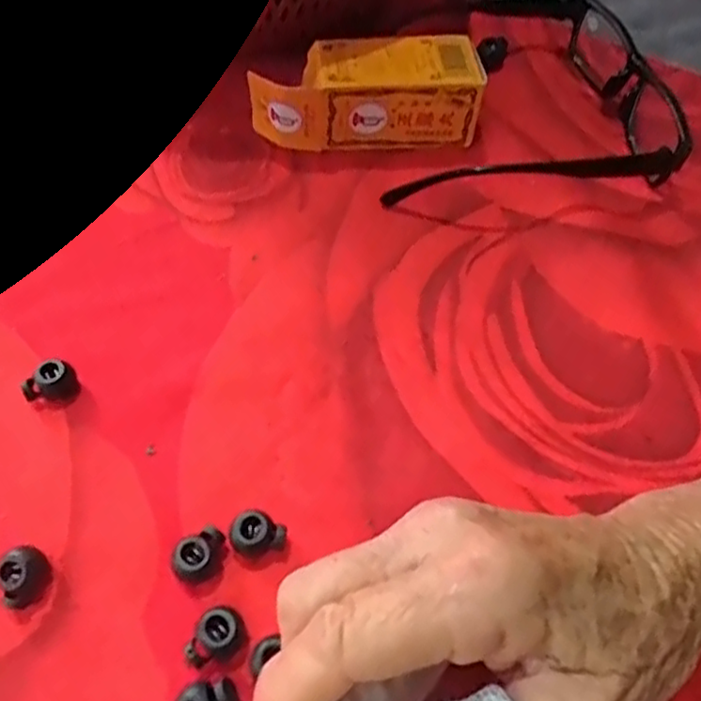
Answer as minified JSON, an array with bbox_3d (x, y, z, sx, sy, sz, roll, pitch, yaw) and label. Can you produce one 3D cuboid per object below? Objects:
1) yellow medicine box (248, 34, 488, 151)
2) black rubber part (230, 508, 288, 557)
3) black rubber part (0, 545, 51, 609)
[{"bbox_3d":[0.007,-0.129,0.343,0.110,0.040,0.038,-1,57,-4],"label":"yellow medicine box"},{"bbox_3d":[-0.031,0.063,0.235,0.019,0.011,0.014,-5,57,-7],"label":"black rubber part"},{"bbox_3d":[-0.108,0.075,0.227,0.015,0.012,0.016,-26,62,-19],"label":"black rubber part"}]

